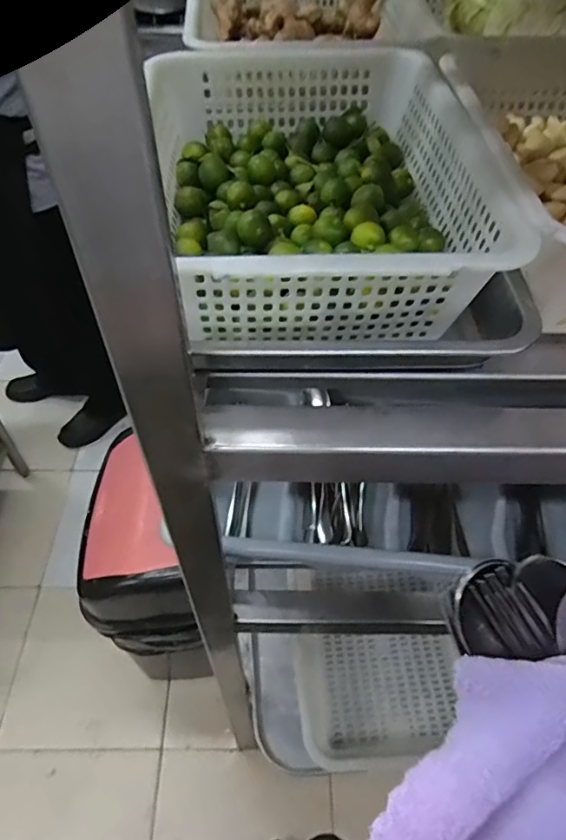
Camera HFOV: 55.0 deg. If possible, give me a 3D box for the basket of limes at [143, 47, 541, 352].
[{"bbox_3d":[0.024,-0.198,0.448,0.243,0.082,0.345,-5,52,-4],"label":"basket of limes"}]

